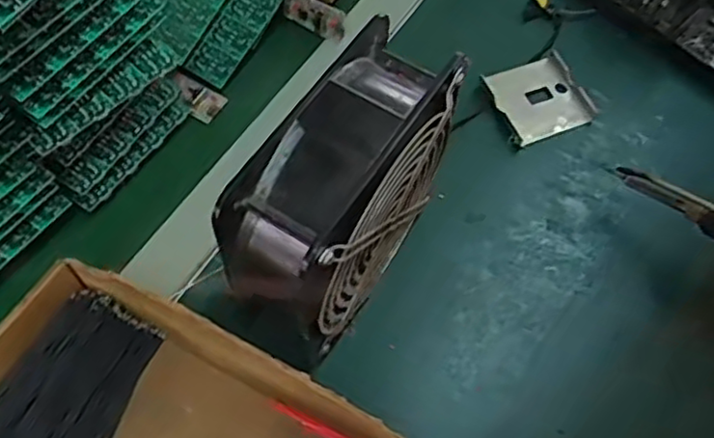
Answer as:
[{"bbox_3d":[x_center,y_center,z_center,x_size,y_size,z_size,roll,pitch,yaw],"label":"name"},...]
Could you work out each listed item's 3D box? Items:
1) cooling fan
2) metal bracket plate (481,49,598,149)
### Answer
[{"bbox_3d":[-0.005,-0.009,0.388,0.064,0.148,0.150,29,64,12],"label":"cooling fan"},{"bbox_3d":[0.140,-0.091,0.526,0.076,0.012,0.064,-21,65,-14],"label":"metal bracket plate"}]

